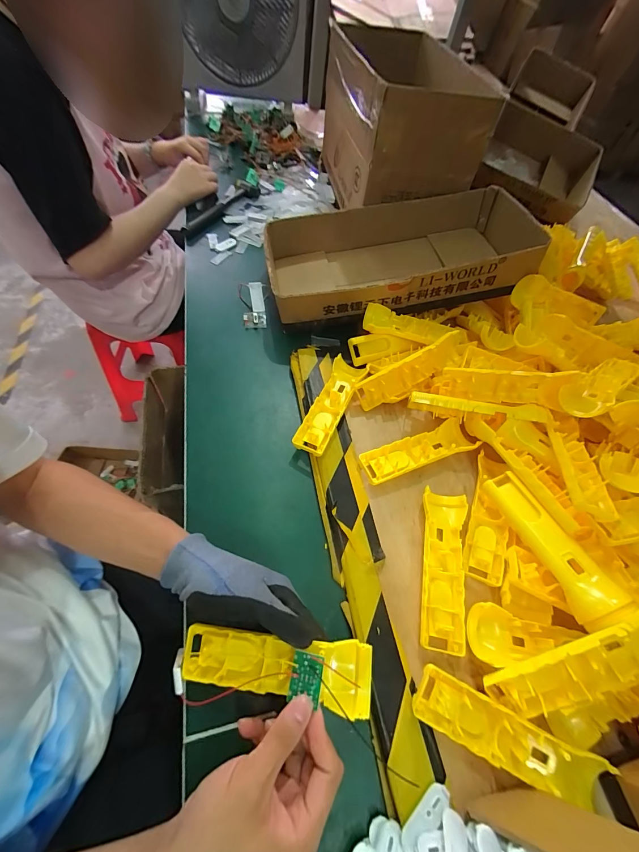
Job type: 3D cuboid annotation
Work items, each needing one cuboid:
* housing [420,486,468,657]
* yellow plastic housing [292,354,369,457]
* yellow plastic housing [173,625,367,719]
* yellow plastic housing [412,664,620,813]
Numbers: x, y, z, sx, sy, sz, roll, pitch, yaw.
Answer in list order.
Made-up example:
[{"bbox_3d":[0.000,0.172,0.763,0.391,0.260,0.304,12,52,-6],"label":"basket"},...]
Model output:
[{"bbox_3d":[0.135,0.148,0.349,0.050,0.017,0.160,9,59,3],"label":"housing"},{"bbox_3d":[0.016,-0.031,0.449,0.045,0.026,0.163,22,60,11],"label":"yellow plastic housing"},{"bbox_3d":[-0.040,0.205,0.275,0.163,0.026,0.048,-1,58,12],"label":"yellow plastic housing"},{"bbox_3d":[0.161,0.267,0.277,0.157,0.019,0.040,23,61,12],"label":"yellow plastic housing"}]

